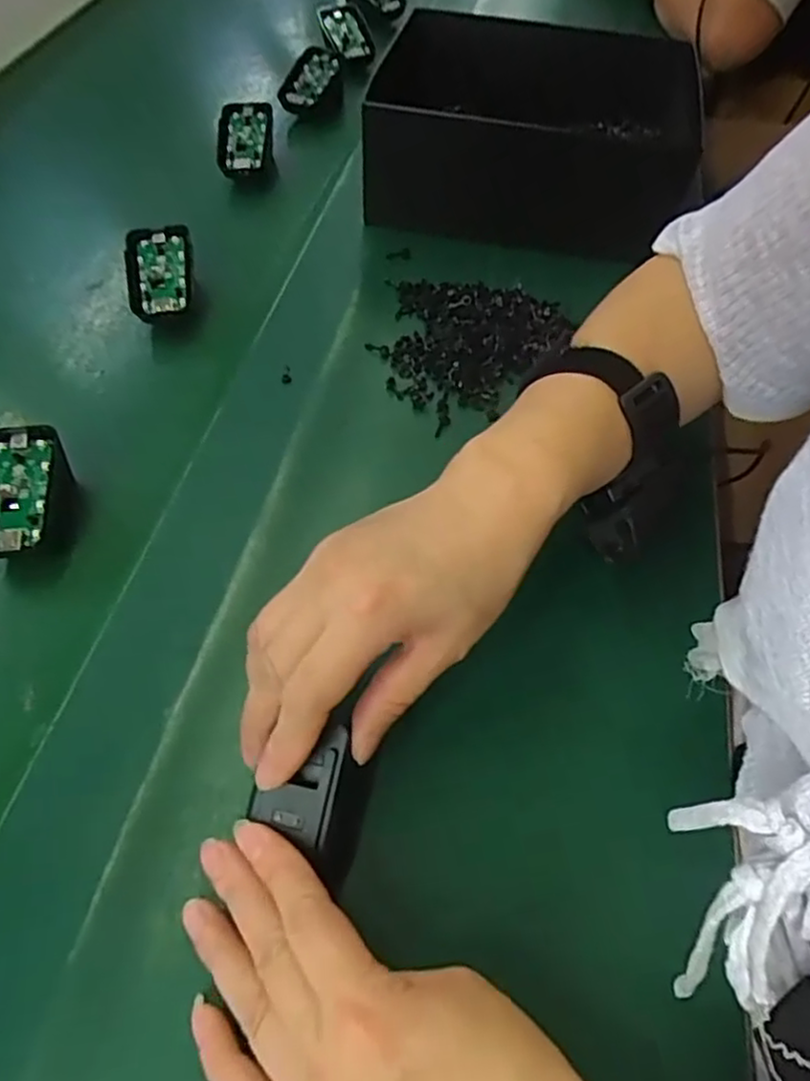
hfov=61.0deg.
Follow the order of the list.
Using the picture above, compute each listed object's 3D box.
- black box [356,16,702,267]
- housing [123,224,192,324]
[{"bbox_3d":[0.107,-0.330,0.554,0.242,0.094,0.211,10,55,8],"label":"black box"},{"bbox_3d":[-0.169,-0.185,0.473,0.043,0.011,0.068,-6,77,-10],"label":"housing"}]

